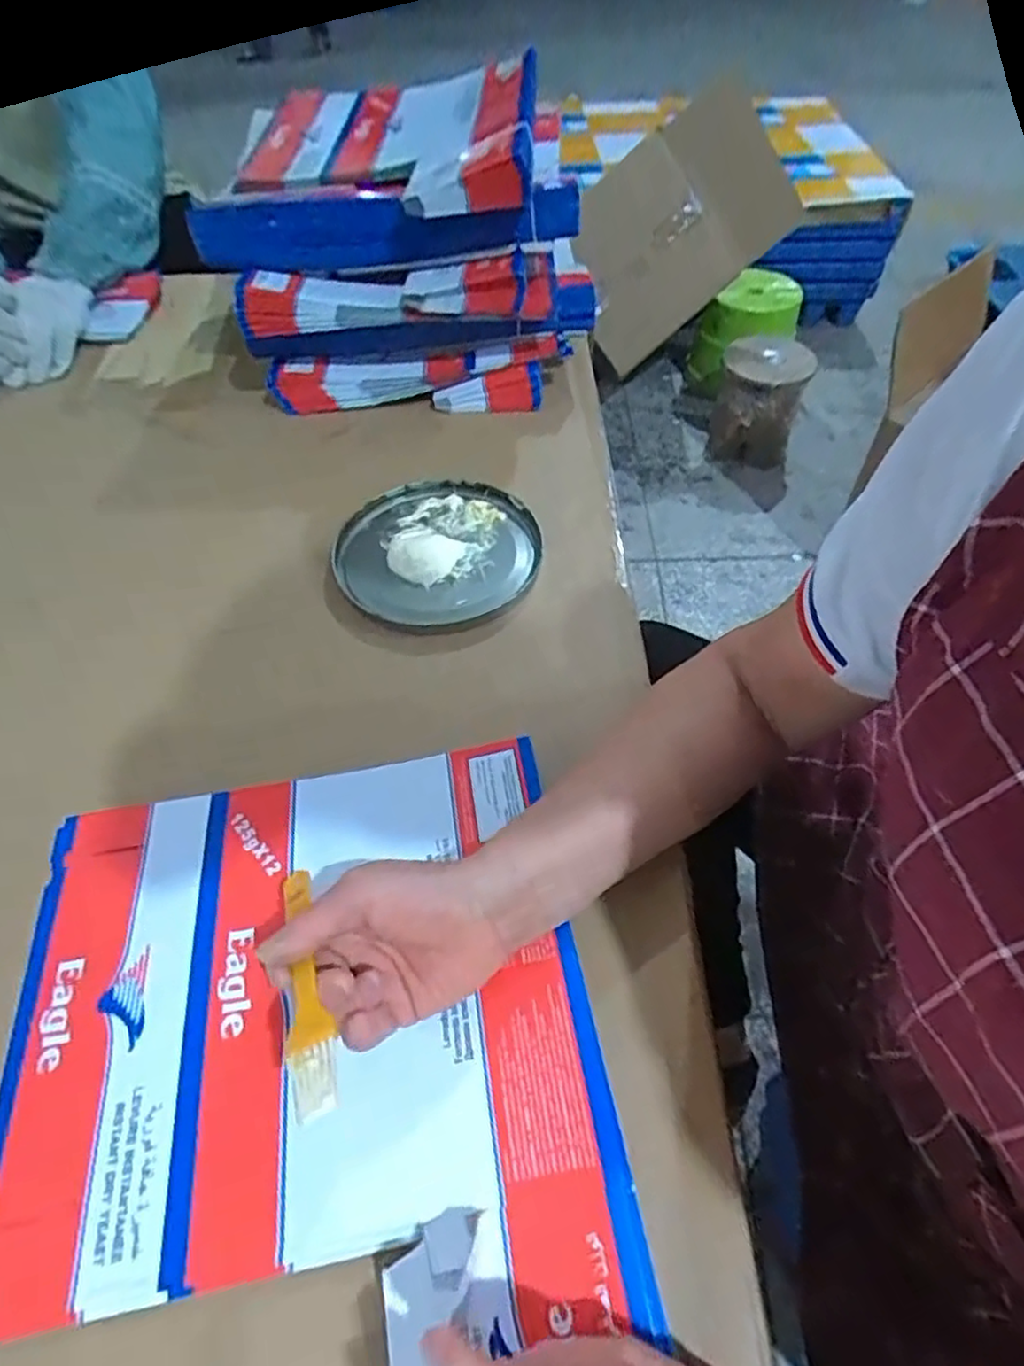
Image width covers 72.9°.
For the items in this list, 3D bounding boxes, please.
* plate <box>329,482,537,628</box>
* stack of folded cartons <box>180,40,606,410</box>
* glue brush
[{"bbox_3d":[-0.060,-0.110,0.575,0.165,0.015,0.160,1,53,-1],"label":"plate"},{"bbox_3d":[-0.101,-0.470,0.729,0.332,0.207,0.346,-2,53,-3],"label":"stack of folded cartons"},{"bbox_3d":[-0.096,0.133,0.322,0.017,0.007,0.139,-15,29,-13],"label":"glue brush"}]

